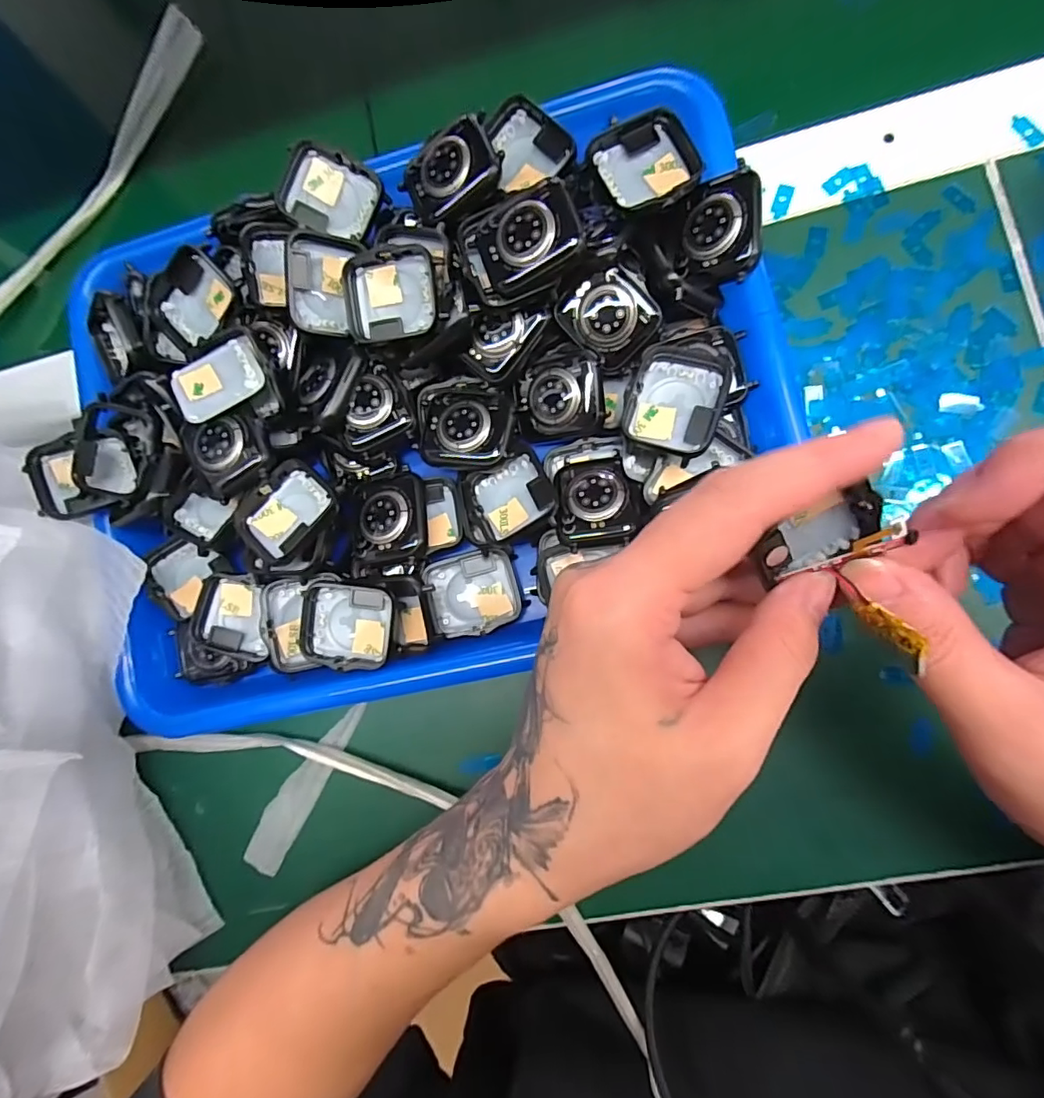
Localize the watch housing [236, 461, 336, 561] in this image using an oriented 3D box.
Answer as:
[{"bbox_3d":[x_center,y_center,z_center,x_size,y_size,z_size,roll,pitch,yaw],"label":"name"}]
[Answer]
[{"bbox_3d":[-0.106,-0.018,0.243,0.032,0.011,0.041,42,92,9],"label":"watch housing"}]

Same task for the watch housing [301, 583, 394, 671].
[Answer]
[{"bbox_3d":[-0.079,0.036,0.248,0.042,0.011,0.037,2,86,8],"label":"watch housing"}]

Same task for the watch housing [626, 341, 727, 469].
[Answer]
[{"bbox_3d":[0.065,-0.064,0.226,0.037,0.009,0.051,12,87,8],"label":"watch housing"}]

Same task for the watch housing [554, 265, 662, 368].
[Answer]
[{"bbox_3d":[0.038,-0.103,0.235,0.036,0.011,0.040,-33,99,18],"label":"watch housing"}]

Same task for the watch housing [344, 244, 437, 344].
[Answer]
[{"bbox_3d":[-0.057,-0.113,0.238,0.042,0.011,0.037,2,105,16],"label":"watch housing"}]

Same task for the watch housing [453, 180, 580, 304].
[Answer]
[{"bbox_3d":[0.000,-0.127,0.225,0.050,0.013,0.038,-14,91,25],"label":"watch housing"}]

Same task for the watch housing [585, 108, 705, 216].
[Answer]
[{"bbox_3d":[0.053,-0.163,0.229,0.044,0.012,0.040,-24,83,5],"label":"watch housing"}]

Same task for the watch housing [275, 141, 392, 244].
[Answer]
[{"bbox_3d":[-0.088,-0.165,0.251,0.044,0.010,0.034,17,95,-15],"label":"watch housing"}]

